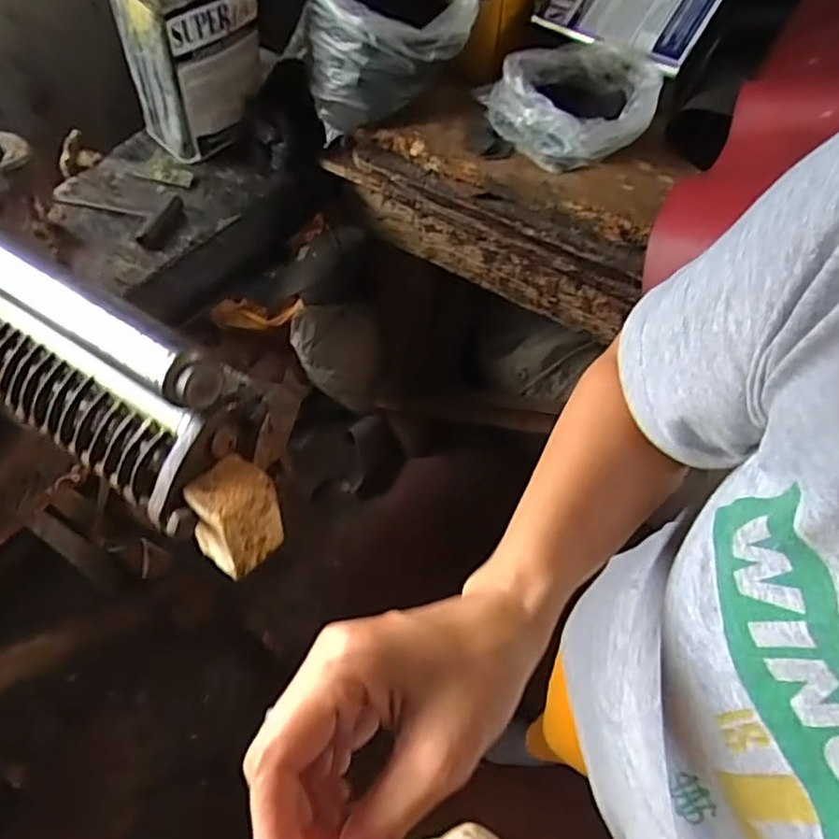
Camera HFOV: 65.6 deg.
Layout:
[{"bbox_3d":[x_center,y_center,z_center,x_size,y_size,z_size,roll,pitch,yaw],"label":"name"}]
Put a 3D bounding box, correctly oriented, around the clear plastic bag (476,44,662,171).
[{"bbox_3d":[0.214,-0.431,0.872,0.227,0.105,0.156,-8,52,-4],"label":"clear plastic bag"}]

